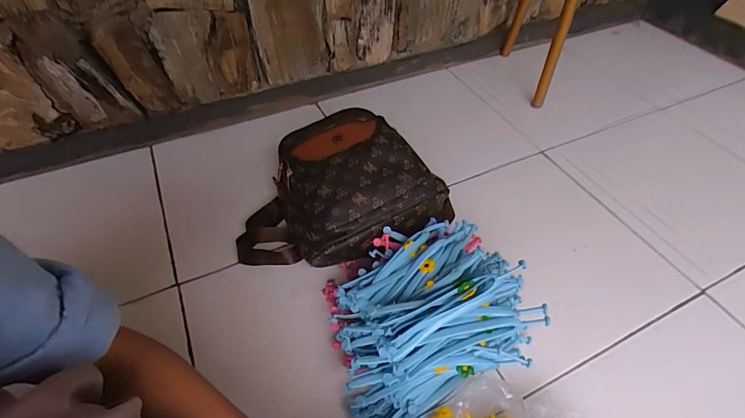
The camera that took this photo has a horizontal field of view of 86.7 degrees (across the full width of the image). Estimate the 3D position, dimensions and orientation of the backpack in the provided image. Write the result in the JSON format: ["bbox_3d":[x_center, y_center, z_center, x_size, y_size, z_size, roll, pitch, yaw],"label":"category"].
[{"bbox_3d":[-0.070,-0.035,0.704,0.354,0.155,0.283,-13,52,-11],"label":"backpack"}]

